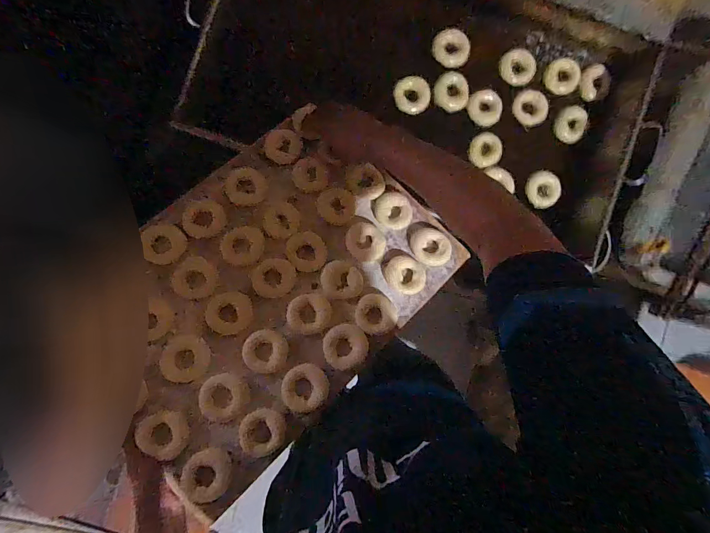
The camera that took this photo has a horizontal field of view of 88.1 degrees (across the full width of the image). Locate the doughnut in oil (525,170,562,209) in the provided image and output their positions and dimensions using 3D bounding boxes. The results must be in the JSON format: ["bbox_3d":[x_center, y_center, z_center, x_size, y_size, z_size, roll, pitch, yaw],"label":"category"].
[{"bbox_3d":[0.407,-0.167,0.792,0.065,0.027,0.076,-30,88,-3],"label":"doughnut in oil"}]

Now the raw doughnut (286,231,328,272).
[{"bbox_3d":[-0.081,-0.026,0.624,0.062,0.013,0.071,-32,88,-3],"label":"raw doughnut"}]

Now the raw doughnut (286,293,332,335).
[{"bbox_3d":[-0.074,0.077,0.600,0.071,0.015,0.063,-5,87,-2],"label":"raw doughnut"}]

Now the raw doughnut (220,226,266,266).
[{"bbox_3d":[-0.187,-0.034,0.613,0.070,0.012,0.065,0,87,-1],"label":"raw doughnut"}]

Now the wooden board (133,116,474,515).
[{"bbox_3d":[-0.139,0.027,0.603,0.553,0.019,0.407,-43,85,-12],"label":"wooden board"}]

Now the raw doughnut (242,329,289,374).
[{"bbox_3d":[-0.140,0.133,0.575,0.068,0.020,0.063,0,87,-1],"label":"raw doughnut"}]

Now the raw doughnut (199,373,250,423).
[{"bbox_3d":[-0.202,0.201,0.563,0.070,0.020,0.067,0,87,-1],"label":"raw doughnut"}]

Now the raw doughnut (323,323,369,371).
[{"bbox_3d":[-0.015,0.130,0.596,0.071,0.012,0.070,0,87,-1],"label":"raw doughnut"}]

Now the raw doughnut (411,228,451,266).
[{"bbox_3d":[0.134,-0.035,0.644,0.069,0.020,0.063,0,87,-1],"label":"raw doughnut"}]

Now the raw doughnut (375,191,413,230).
[{"bbox_3d":[0.070,-0.101,0.659,0.066,0.013,0.069,0,87,-1],"label":"raw doughnut"}]

